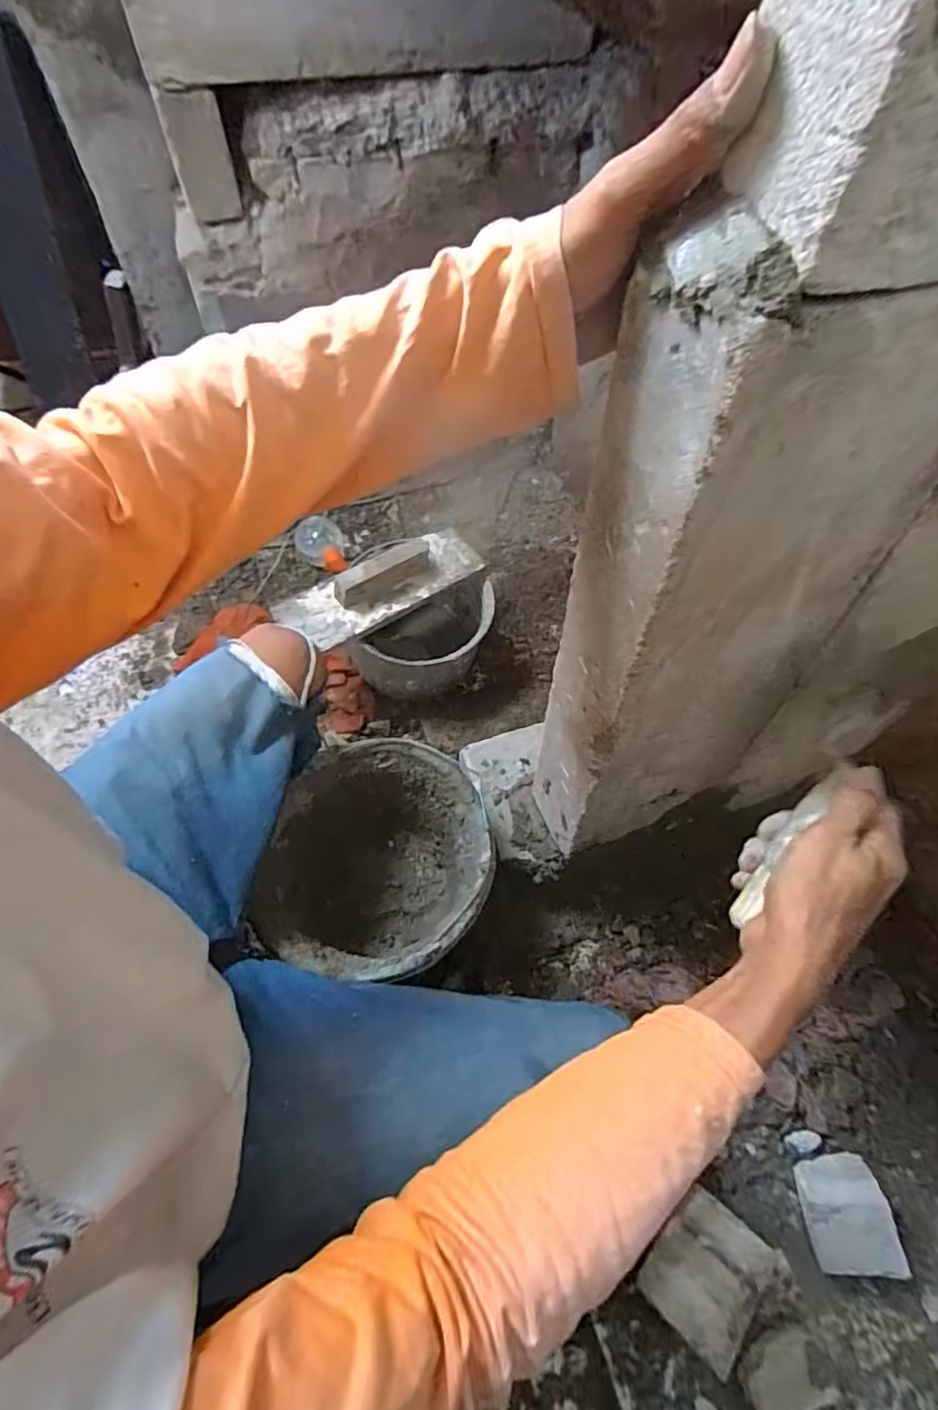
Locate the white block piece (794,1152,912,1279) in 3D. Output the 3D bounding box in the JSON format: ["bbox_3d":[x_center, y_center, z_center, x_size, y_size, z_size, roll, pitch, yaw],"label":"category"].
[{"bbox_3d":[0.354,0.486,0.576,0.076,0.068,0.087,1,55,0],"label":"white block piece"}]

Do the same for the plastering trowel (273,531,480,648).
[{"bbox_3d":[-0.125,-0.185,0.874,0.313,0.059,0.100,-32,61,-20],"label":"plastering trowel"}]

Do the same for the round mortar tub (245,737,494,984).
[{"bbox_3d":[-0.115,0.195,0.727,0.276,0.165,0.257,0,55,0],"label":"round mortar tub"}]

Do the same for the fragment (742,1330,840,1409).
[{"bbox_3d":[0.278,0.589,0.523,0.076,0.033,0.050,-15,57,-11],"label":"fragment"}]

